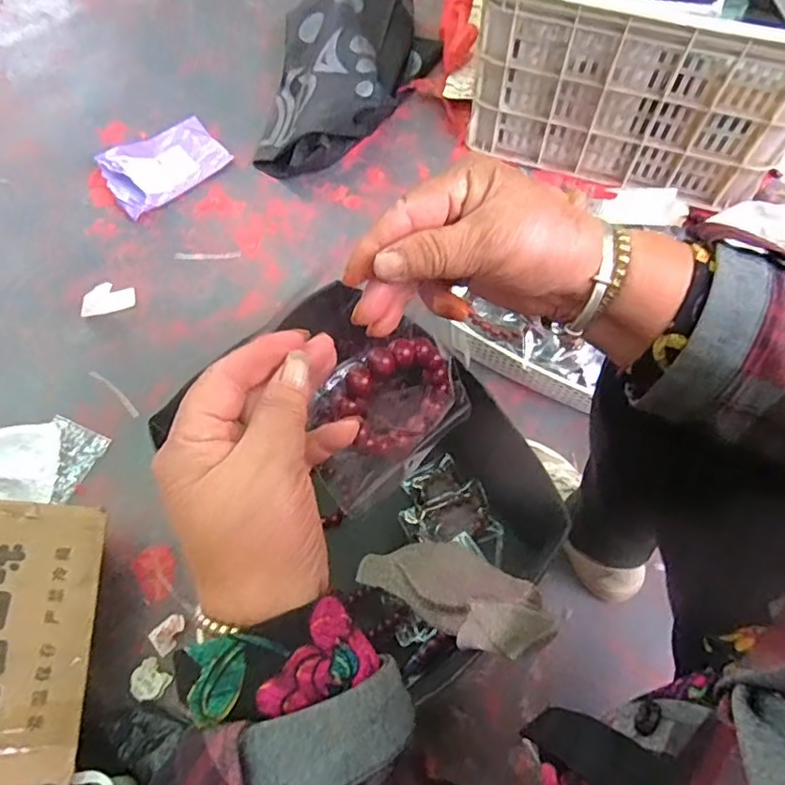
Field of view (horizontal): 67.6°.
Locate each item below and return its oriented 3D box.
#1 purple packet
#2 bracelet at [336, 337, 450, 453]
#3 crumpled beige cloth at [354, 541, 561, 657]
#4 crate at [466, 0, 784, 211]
[{"bbox_3d":[-0.406,-0.410,1.036,0.203,0.030,0.141,-37,71,-15],"label":"purple packet"},{"bbox_3d":[0.003,0.003,0.334,0.066,0.090,0.011,-44,60,-4],"label":"bracelet"},{"bbox_3d":[0.066,0.212,0.646,0.062,0.239,0.097,46,68,-27],"label":"crumpled beige cloth"},{"bbox_3d":[0.407,-0.558,0.909,0.503,0.320,0.335,18,67,9],"label":"crate"}]

